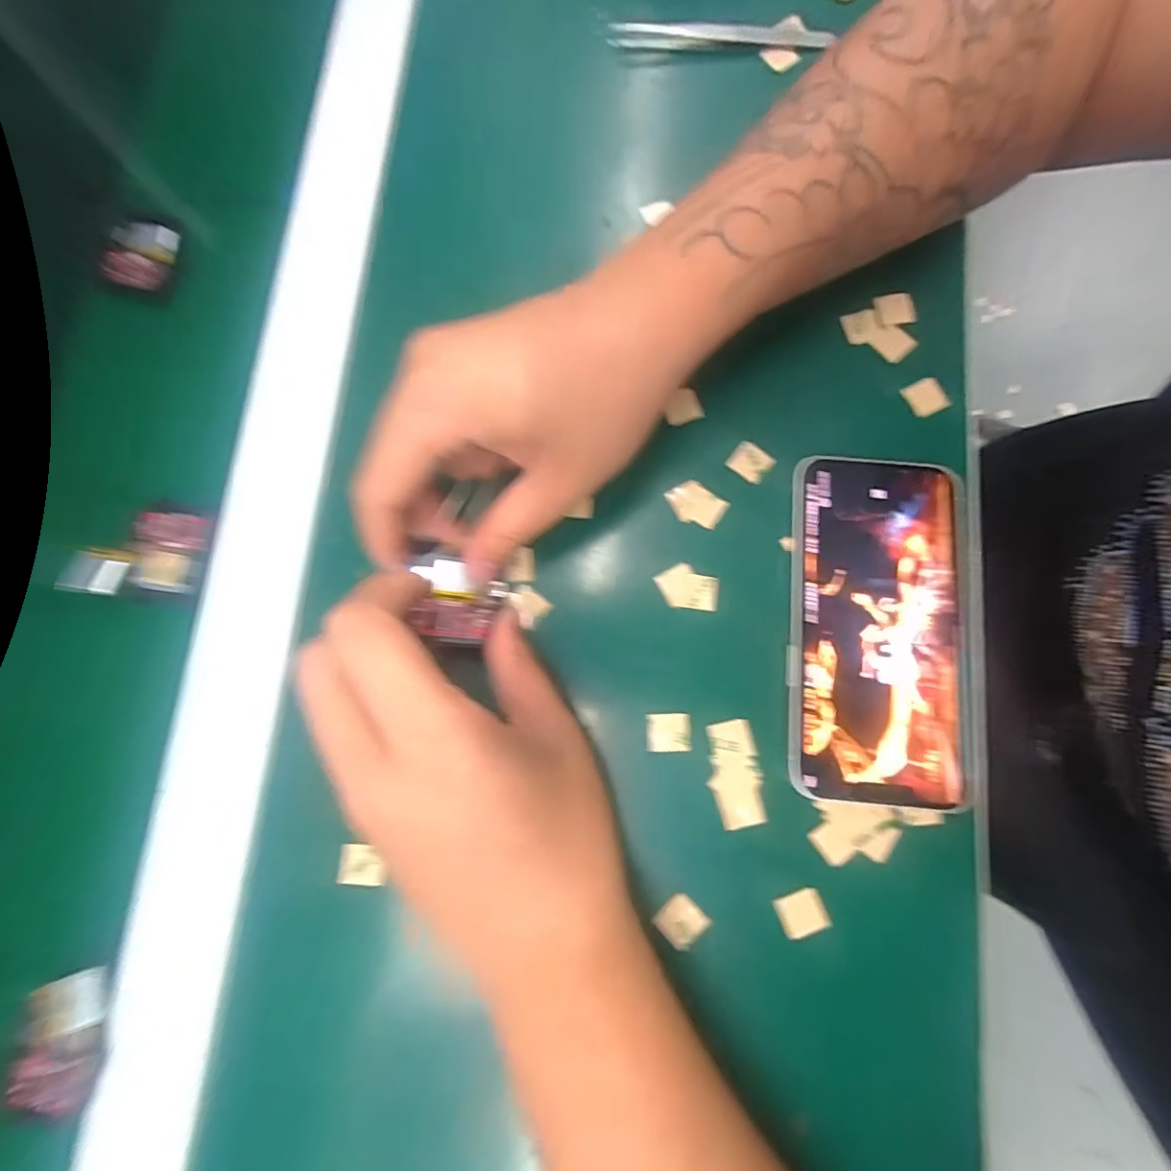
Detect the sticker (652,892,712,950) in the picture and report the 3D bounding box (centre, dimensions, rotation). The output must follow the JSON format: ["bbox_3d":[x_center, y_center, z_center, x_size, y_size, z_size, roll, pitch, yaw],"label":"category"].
[{"bbox_3d":[0.038,0.133,0.214,0.017,0.004,0.017,44,84,8],"label":"sticker"}]

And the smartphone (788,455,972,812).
[{"bbox_3d":[0.124,0.016,0.230,0.073,0.009,0.143,4,80,2],"label":"smartphone"}]

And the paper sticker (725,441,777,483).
[{"bbox_3d":[0.076,-0.057,0.248,0.018,0.004,0.016,37,83,7],"label":"paper sticker"}]

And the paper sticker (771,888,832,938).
[{"bbox_3d":[0.086,0.130,0.214,0.018,0.004,0.016,-22,80,-2],"label":"paper sticker"}]

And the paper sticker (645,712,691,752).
[{"bbox_3d":[0.035,0.062,0.227,0.019,0.004,0.015,0,80,2],"label":"paper sticker"}]

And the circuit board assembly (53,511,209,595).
[{"bbox_3d":[-0.197,-0.015,0.238,0.044,0.021,0.038,0,80,1],"label":"circuit board assembly"}]

